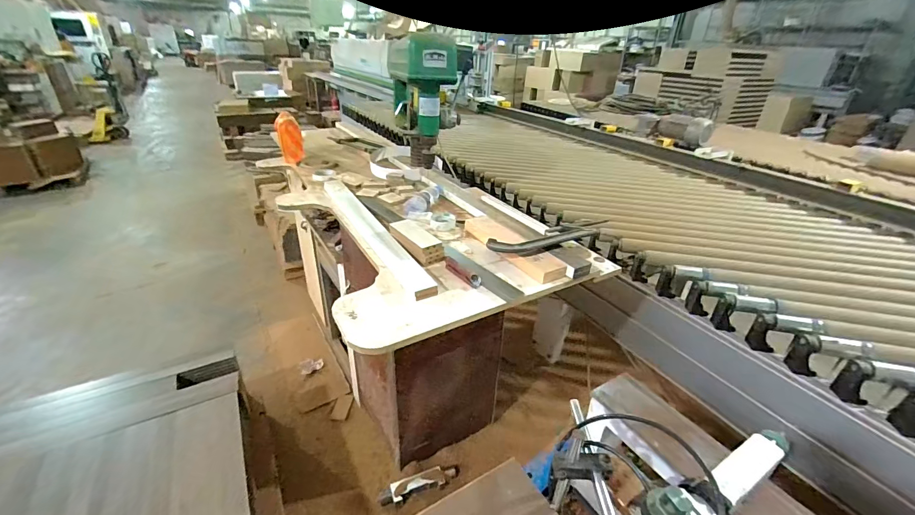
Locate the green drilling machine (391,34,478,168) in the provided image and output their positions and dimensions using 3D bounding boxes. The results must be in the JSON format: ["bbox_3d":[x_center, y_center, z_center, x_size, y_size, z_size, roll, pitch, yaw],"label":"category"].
[{"bbox_3d":[-0.145,-0.645,1.596,0.208,0.463,0.459,-8,31,-19],"label":"green drilling machine"}]

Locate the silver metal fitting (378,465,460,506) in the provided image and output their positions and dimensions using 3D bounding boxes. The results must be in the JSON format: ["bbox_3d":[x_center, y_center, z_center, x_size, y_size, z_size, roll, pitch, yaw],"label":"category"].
[{"bbox_3d":[-0.145,0.864,1.472,0.307,0.042,0.066,-8,31,-18],"label":"silver metal fitting"}]

